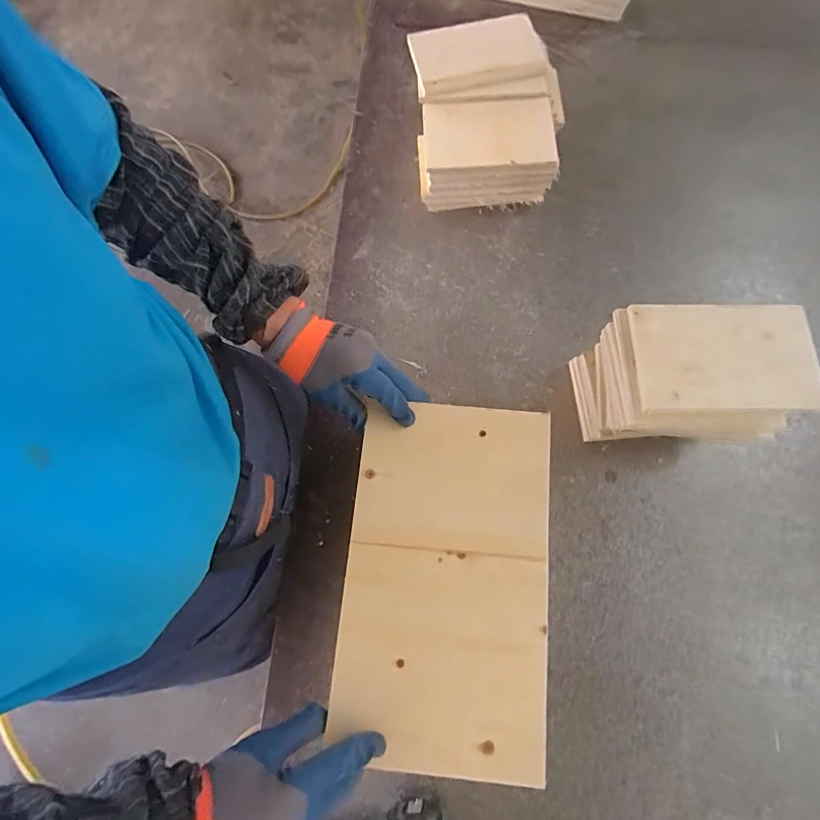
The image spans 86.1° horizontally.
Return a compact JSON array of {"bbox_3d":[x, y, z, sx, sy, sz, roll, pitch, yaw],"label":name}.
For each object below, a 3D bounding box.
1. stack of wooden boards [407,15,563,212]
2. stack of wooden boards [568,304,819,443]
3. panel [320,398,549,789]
[{"bbox_3d":[0.118,-0.439,0.669,0.215,0.117,0.248,-5,75,-3],"label":"stack of wooden boards"},{"bbox_3d":[0.316,-0.027,0.528,0.198,0.182,0.126,3,75,-1],"label":"stack of wooden boards"},{"bbox_3d":[0.036,0.163,0.444,0.198,0.018,0.340,6,75,0],"label":"panel"}]

